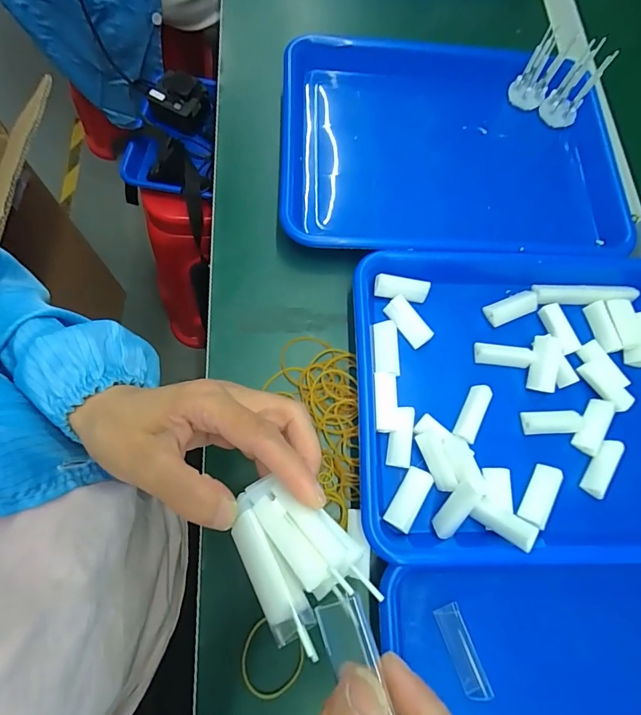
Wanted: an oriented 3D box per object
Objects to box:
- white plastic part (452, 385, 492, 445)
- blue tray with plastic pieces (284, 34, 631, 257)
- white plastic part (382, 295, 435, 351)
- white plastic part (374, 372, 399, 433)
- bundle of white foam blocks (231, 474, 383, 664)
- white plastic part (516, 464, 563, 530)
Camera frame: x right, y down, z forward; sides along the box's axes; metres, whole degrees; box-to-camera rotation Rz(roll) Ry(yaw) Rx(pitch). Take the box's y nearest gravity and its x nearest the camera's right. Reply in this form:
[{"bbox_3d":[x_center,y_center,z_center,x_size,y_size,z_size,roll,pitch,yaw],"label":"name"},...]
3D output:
[{"bbox_3d":[0.123,0.045,0.335,0.018,0.016,0.045,27,74,6],"label":"white plastic part"},{"bbox_3d":[0.132,-0.207,0.422,0.338,0.052,0.249,0,73,-2],"label":"blue tray with plastic pieces"},{"bbox_3d":[0.075,-0.030,0.357,0.018,0.017,0.046,-36,77,-12],"label":"white plastic part"},{"bbox_3d":[0.052,0.036,0.334,0.019,0.014,0.047,0,73,-2],"label":"white plastic part"},{"bbox_3d":[-0.013,0.089,0.186,0.048,0.016,0.069,-42,79,-13],"label":"bundle of white foam blocks"},{"bbox_3d":[0.171,0.107,0.321,0.022,0.008,0.046,31,74,7],"label":"white plastic part"}]

